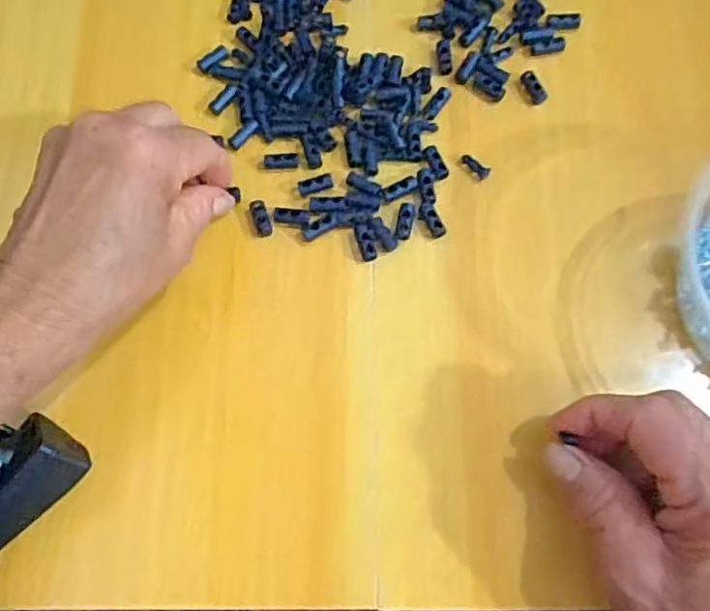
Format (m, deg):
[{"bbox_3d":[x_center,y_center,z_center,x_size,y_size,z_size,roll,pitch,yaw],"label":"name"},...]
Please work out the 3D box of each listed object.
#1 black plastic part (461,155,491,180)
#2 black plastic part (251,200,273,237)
[{"bbox_3d":[0.063,-0.073,0.333,0.016,0.005,0.006,43,78,13],"label":"black plastic part"},{"bbox_3d":[-0.048,-0.045,0.325,0.009,0.004,0.021,-21,73,-6],"label":"black plastic part"}]

